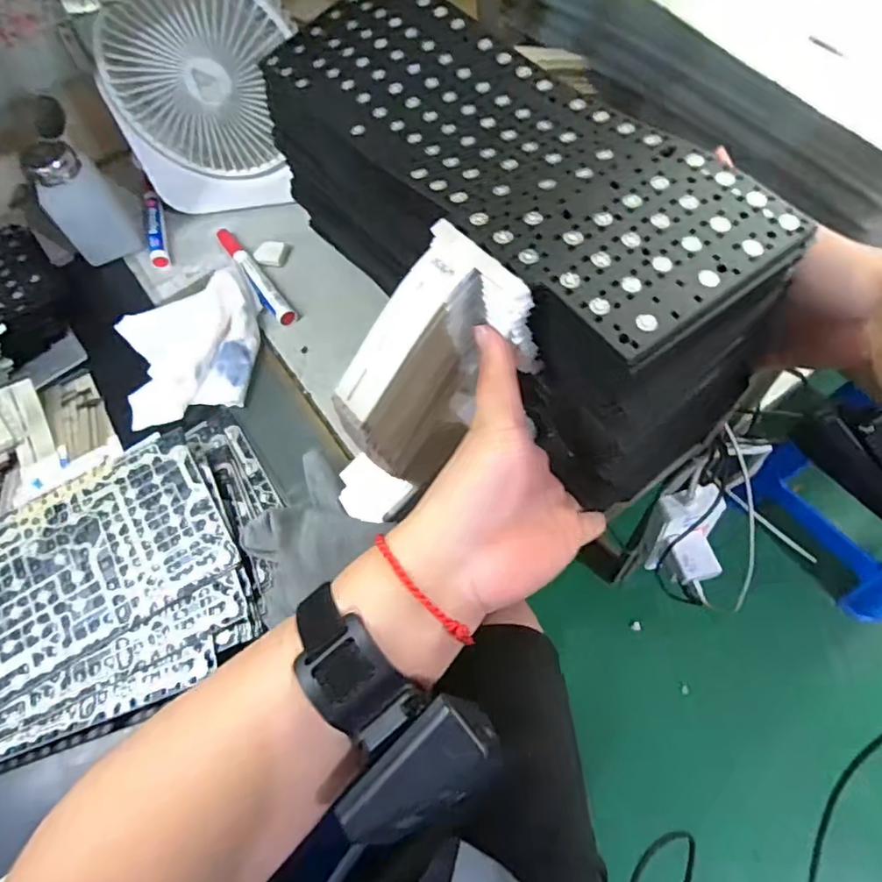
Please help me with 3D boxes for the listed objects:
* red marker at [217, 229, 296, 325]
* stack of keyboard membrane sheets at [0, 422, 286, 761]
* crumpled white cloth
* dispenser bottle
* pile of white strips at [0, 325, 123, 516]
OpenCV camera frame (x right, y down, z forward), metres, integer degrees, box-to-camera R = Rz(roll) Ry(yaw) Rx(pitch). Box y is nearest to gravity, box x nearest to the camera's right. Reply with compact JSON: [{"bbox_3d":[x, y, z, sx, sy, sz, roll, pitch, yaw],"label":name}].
[{"bbox_3d":[-0.173,-0.158,0.521,0.015,0.019,0.140,-33,63,-12],"label":"red marker"},{"bbox_3d":[-0.309,0.137,0.368,0.414,0.030,0.168,-24,62,-10],"label":"stack of keyboard membrane sheets"},{"bbox_3d":[-0.210,-0.079,0.476,0.117,0.026,0.119,-19,61,-4],"label":"crumpled white cloth"},{"bbox_3d":[-0.337,-0.235,0.521,0.063,0.120,0.070,-30,62,-10],"label":"dispenser bottle"},{"bbox_3d":[-0.349,-0.009,0.448,0.143,0.049,0.172,-32,63,-11],"label":"pile of white strips"}]

